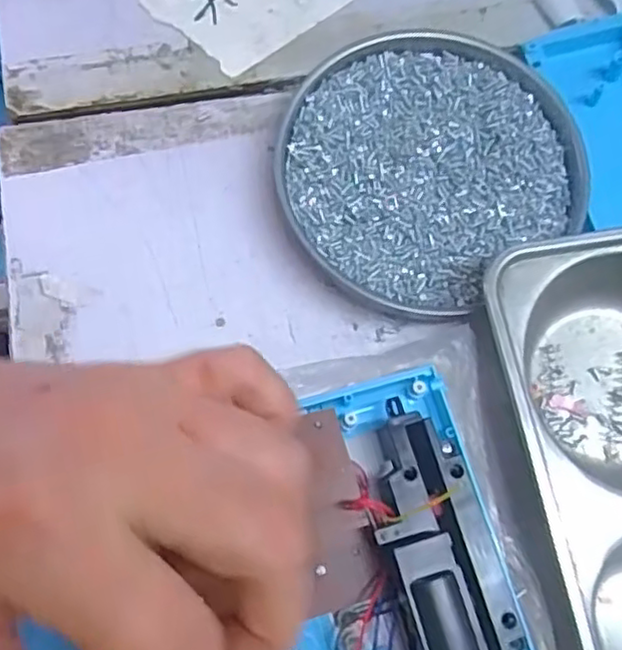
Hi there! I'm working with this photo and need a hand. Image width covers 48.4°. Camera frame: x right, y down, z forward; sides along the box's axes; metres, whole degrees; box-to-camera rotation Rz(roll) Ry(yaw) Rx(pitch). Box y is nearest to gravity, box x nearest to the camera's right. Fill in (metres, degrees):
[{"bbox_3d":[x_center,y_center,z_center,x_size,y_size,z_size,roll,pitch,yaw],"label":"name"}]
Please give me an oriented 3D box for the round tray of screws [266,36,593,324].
[{"bbox_3d":[0.052,-0.073,0.315,0.135,0.016,0.126,1,73,-2],"label":"round tray of screws"}]

